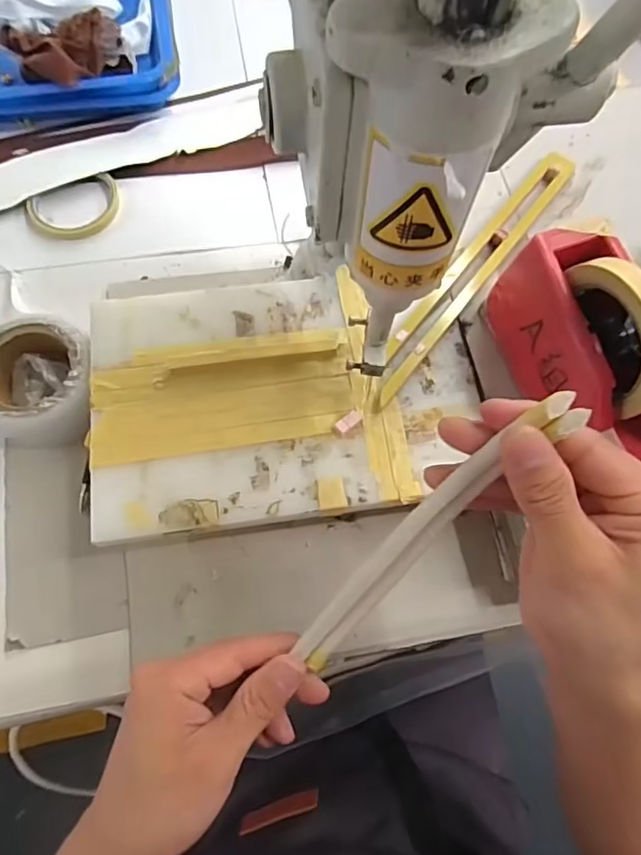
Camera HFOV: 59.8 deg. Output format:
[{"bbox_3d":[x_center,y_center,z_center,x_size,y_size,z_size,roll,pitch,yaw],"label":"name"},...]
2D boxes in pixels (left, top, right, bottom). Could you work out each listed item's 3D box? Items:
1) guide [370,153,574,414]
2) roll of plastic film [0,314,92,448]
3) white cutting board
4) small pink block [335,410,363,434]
[{"bbox_3d":[0.130,-0.136,0.474,0.033,0.011,0.310,37,73,11],"label":"guide"},{"bbox_3d":[-0.234,-0.037,0.466,0.111,0.051,0.101,1,70,-2],"label":"roll of plastic film"},{"bbox_3d":[-0.059,-0.025,0.433,0.228,0.009,0.201,-8,71,-4],"label":"white cutting board"},{"bbox_3d":[0.022,-0.004,0.427,0.022,0.005,0.011,-35,75,-13],"label":"small pink block"}]

